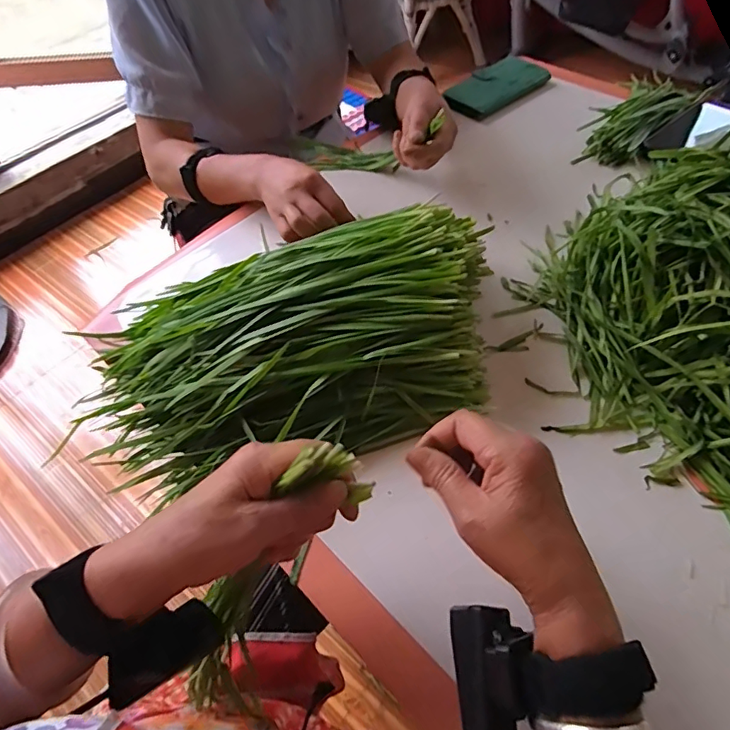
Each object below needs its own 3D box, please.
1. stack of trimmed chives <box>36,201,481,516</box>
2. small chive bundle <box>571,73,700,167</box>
[{"bbox_3d":[-0.083,-0.023,0.439,0.371,0.104,0.207,-3,53,3],"label":"stack of trimmed chives"},{"bbox_3d":[0.357,-0.334,0.669,0.082,0.041,0.218,35,63,26],"label":"small chive bundle"}]

